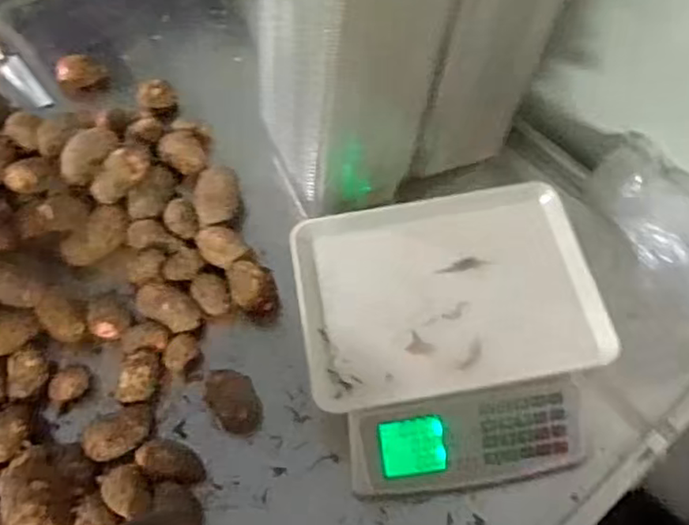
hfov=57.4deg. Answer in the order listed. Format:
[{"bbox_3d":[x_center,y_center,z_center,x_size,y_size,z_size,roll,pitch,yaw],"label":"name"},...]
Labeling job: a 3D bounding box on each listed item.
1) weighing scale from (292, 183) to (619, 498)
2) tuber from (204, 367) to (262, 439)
[{"bbox_3d":[0.103,0.074,0.637,0.281,0.102,0.277,-8,60,-4],"label":"weighing scale"},{"bbox_3d":[-0.112,0.139,0.637,0.044,0.044,0.064,-35,65,-18],"label":"tuber"}]

